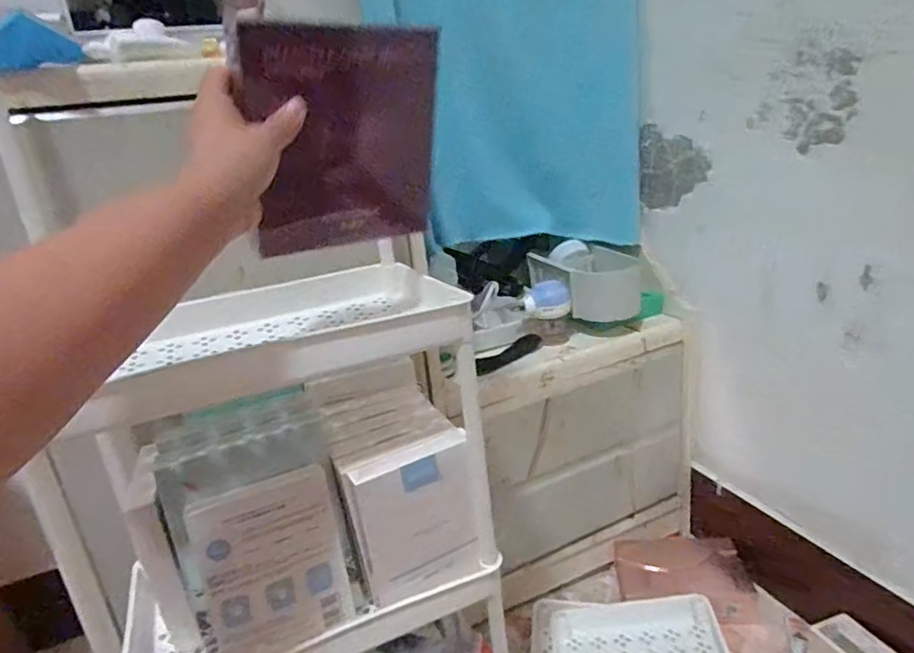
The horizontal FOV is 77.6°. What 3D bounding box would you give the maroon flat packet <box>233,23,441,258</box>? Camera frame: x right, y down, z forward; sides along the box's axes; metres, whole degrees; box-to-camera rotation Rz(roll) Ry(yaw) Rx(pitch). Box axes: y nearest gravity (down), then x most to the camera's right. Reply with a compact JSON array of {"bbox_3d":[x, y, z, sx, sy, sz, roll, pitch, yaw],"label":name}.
[{"bbox_3d":[-0.077,-0.134,0.419,0.145,0.153,0.005,-16,36,-31],"label":"maroon flat packet"}]

